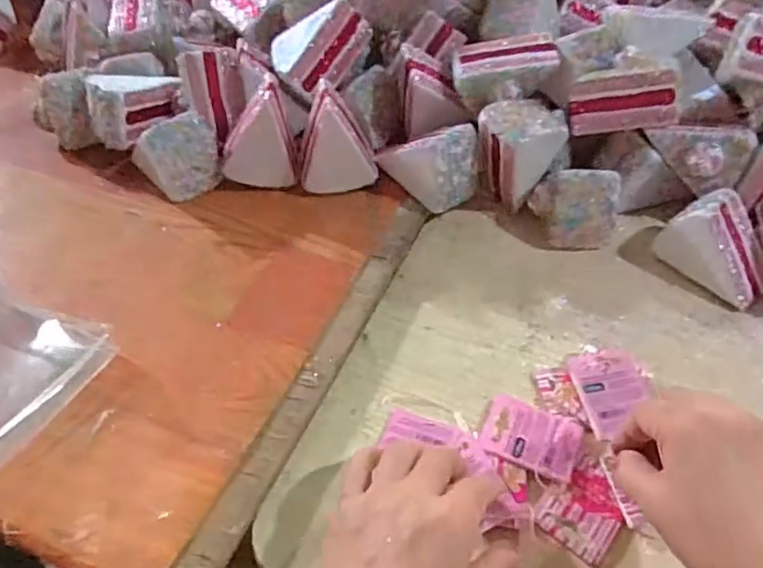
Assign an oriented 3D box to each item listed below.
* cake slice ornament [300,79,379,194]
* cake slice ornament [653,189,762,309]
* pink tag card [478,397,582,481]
[{"bbox_3d":[-0.037,-0.124,0.532,0.067,0.086,0.055,-3,49,-5],"label":"cake slice ornament"},{"bbox_3d":[0.270,-0.025,0.510,0.048,0.091,0.065,-30,9,-42],"label":"cake slice ornament"},{"bbox_3d":[0.098,0.100,0.406,0.061,0.004,0.047,18,49,19],"label":"pink tag card"}]

